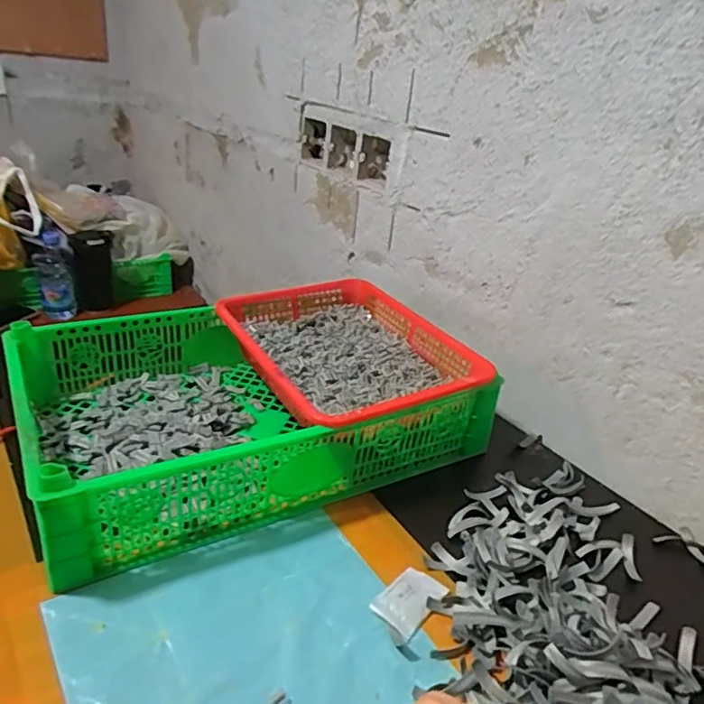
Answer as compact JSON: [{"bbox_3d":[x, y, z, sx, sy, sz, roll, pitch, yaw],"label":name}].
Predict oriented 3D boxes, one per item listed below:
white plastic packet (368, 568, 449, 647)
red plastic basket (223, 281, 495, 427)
[{"bbox_3d":[0.046,0.208,0.481,0.040,0.006,0.071,24,32,31],"label":"white plastic packet"},{"bbox_3d":[-0.008,0.006,0.700,0.242,0.071,0.303,-8,31,-28],"label":"red plastic basket"}]

